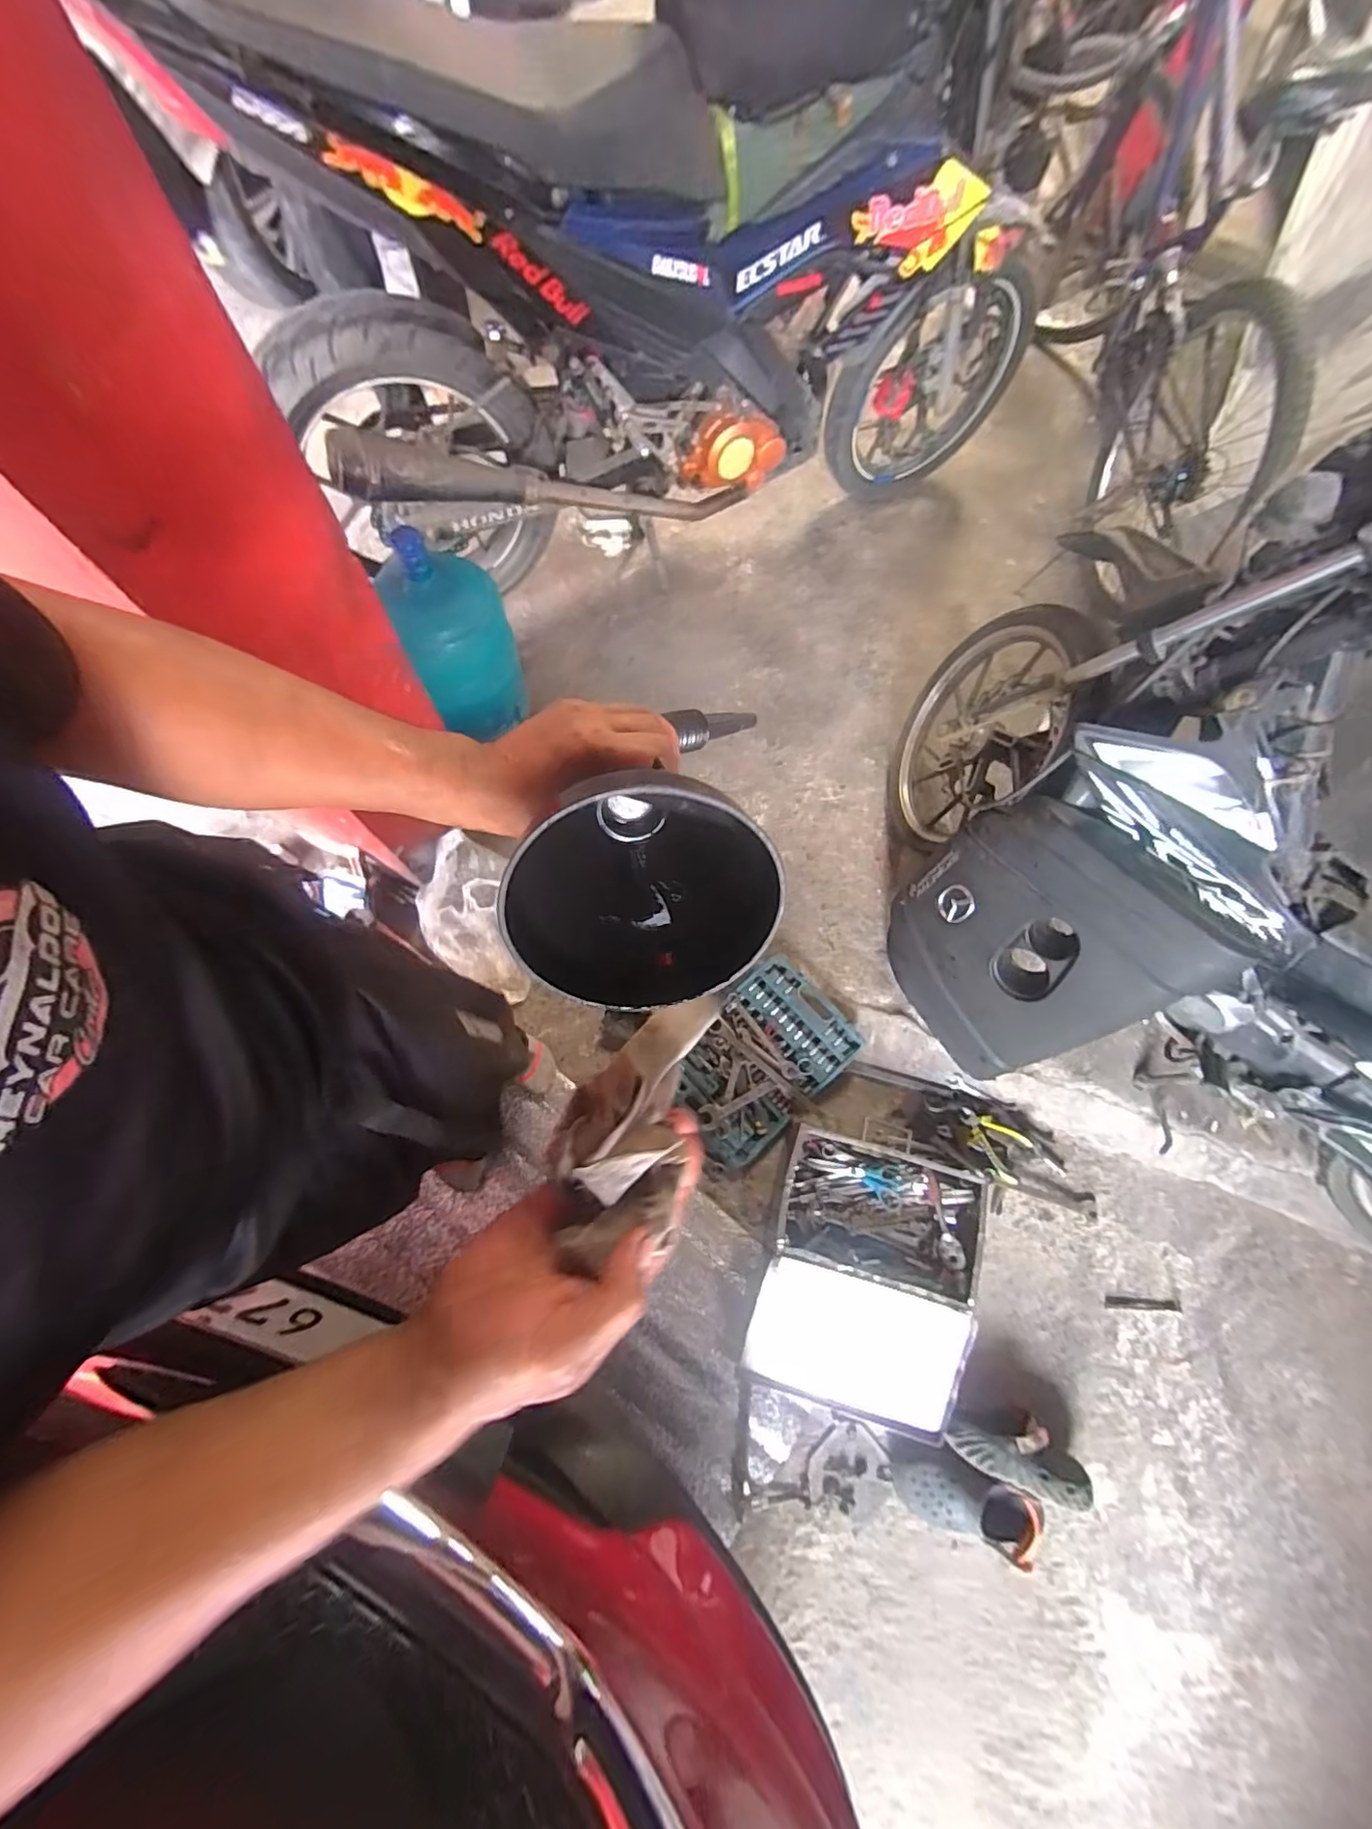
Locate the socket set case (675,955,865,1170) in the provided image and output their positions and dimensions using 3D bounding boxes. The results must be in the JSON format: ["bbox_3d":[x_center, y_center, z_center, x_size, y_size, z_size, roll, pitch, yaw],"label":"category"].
[{"bbox_3d":[0.154,0.315,1.257,0.381,0.051,0.266,-43,79,-12],"label":"socket set case"}]

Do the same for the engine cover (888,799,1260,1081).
[{"bbox_3d":[0.634,0.040,1.121,0.148,0.544,0.419,-20,64,-32],"label":"engine cover"}]

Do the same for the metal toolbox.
[{"bbox_3d":[0.357,0.696,1.132,0.404,0.107,0.494,16,74,4],"label":"metal toolbox"}]

